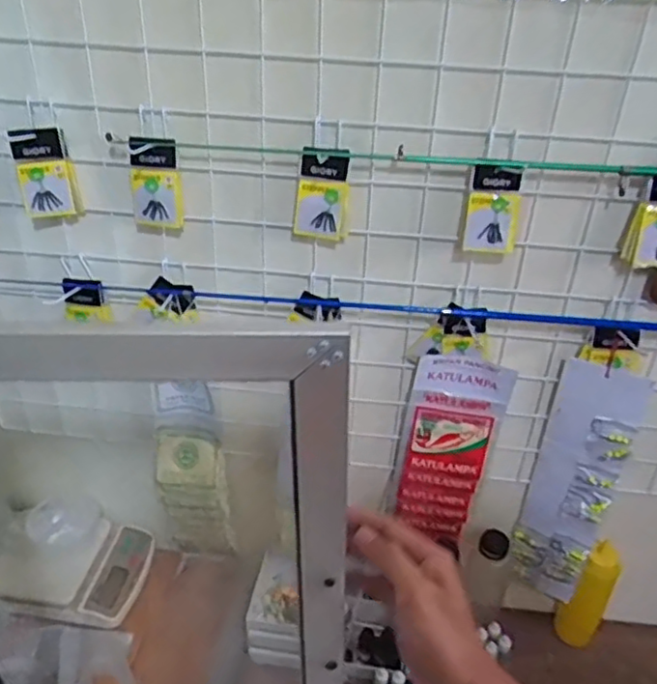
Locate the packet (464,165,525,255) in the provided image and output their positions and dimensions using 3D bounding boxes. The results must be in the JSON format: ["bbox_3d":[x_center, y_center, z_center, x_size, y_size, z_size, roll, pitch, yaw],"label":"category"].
[{"bbox_3d":[0.170,-0.136,0.676,0.052,0.096,0.031,11,34,13],"label":"packet"}]

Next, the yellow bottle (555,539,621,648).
[{"bbox_3d":[0.384,0.376,0.972,0.061,0.191,0.053,21,37,25],"label":"yellow bottle"}]

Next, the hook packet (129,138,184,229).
[{"bbox_3d":[-0.187,-0.172,0.710,0.055,0.094,0.020,0,26,-4],"label":"hook packet"}]

